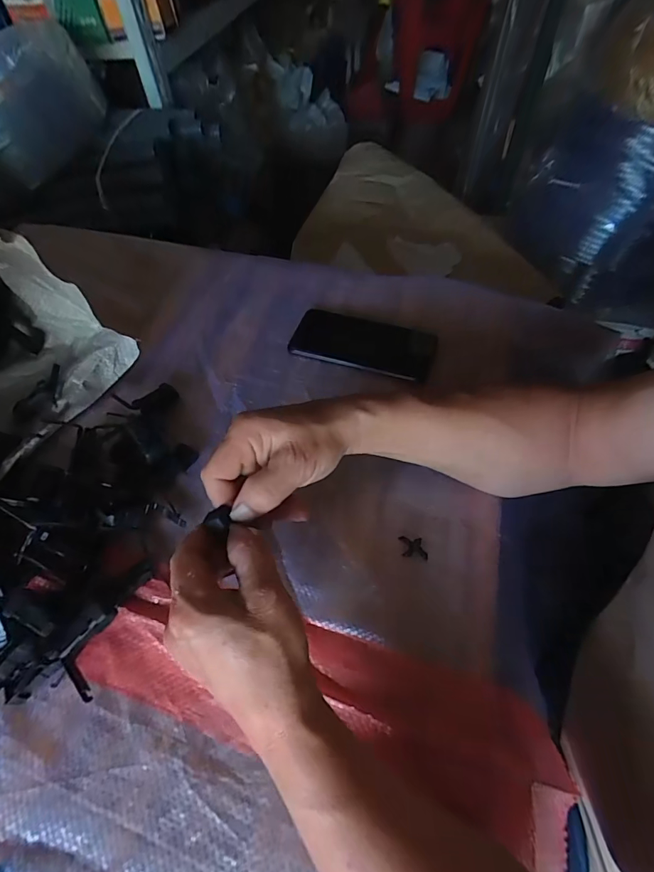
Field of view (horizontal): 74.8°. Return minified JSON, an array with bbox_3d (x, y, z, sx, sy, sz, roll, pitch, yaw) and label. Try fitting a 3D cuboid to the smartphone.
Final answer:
[{"bbox_3d":[0.041,-0.109,0.498,0.163,0.010,0.078,14,58,11],"label":"smartphone"}]

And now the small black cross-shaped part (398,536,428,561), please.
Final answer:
[{"bbox_3d":[0.073,0.094,0.360,0.023,0.009,0.020,3,57,2],"label":"small black cross-shaped part"}]

